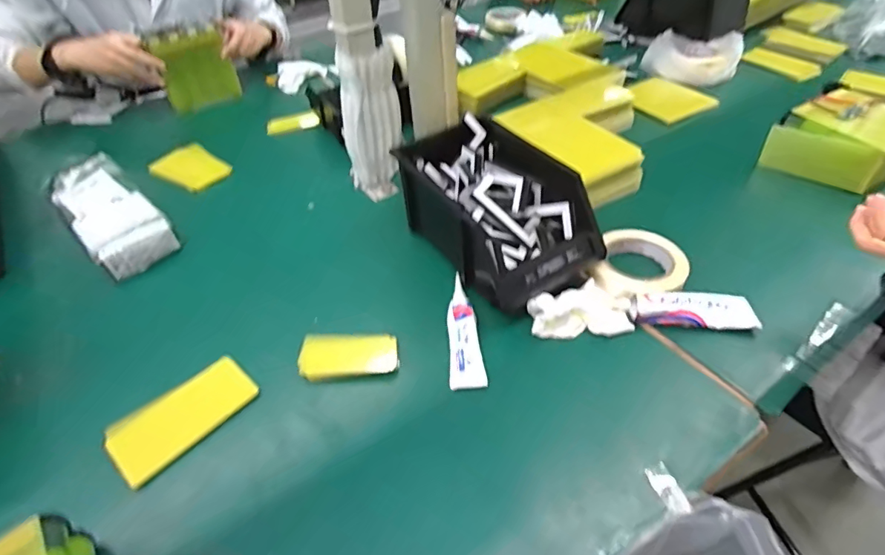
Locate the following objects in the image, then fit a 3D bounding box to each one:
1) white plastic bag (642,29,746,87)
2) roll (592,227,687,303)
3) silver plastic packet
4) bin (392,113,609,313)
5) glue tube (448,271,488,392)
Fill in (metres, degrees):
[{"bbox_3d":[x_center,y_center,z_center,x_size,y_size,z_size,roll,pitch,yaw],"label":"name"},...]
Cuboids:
[{"bbox_3d":[0.525,-0.471,1.062,0.183,0.077,0.114,14,48,17],"label":"white plastic bag"},{"bbox_3d":[0.240,-0.015,0.631,0.112,0.036,0.109,-2,45,2],"label":"roll"},{"bbox_3d":[-0.506,-0.097,0.761,0.108,0.053,0.267,-35,53,-27],"label":"silver plastic packet"},{"bbox_3d":[0.076,-0.088,0.652,0.186,0.114,0.253,-23,48,-19],"label":"bin"},{"bbox_3d":[0.022,0.058,0.573,0.037,0.016,0.148,-5,45,-2],"label":"glue tube"}]

